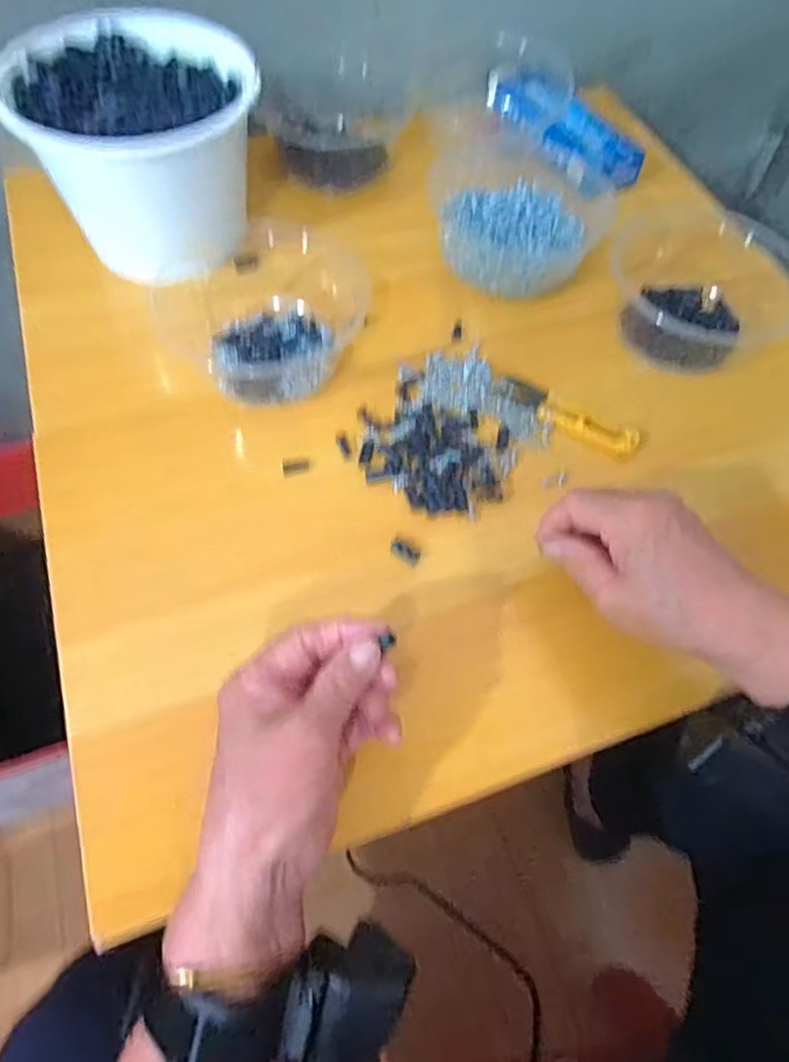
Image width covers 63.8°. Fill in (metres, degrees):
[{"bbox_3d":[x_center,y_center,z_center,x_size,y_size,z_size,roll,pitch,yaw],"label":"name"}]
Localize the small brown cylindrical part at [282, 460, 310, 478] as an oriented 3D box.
[{"bbox_3d":[-0.063,-0.041,0.407,0.017,0.007,0.008,-11,62,-10],"label":"small brown cylindrical part"}]

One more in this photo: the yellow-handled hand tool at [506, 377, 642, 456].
[{"bbox_3d":[0.121,-0.079,0.437,0.098,0.008,0.025,31,63,13],"label":"yellow-handled hand tool"}]

